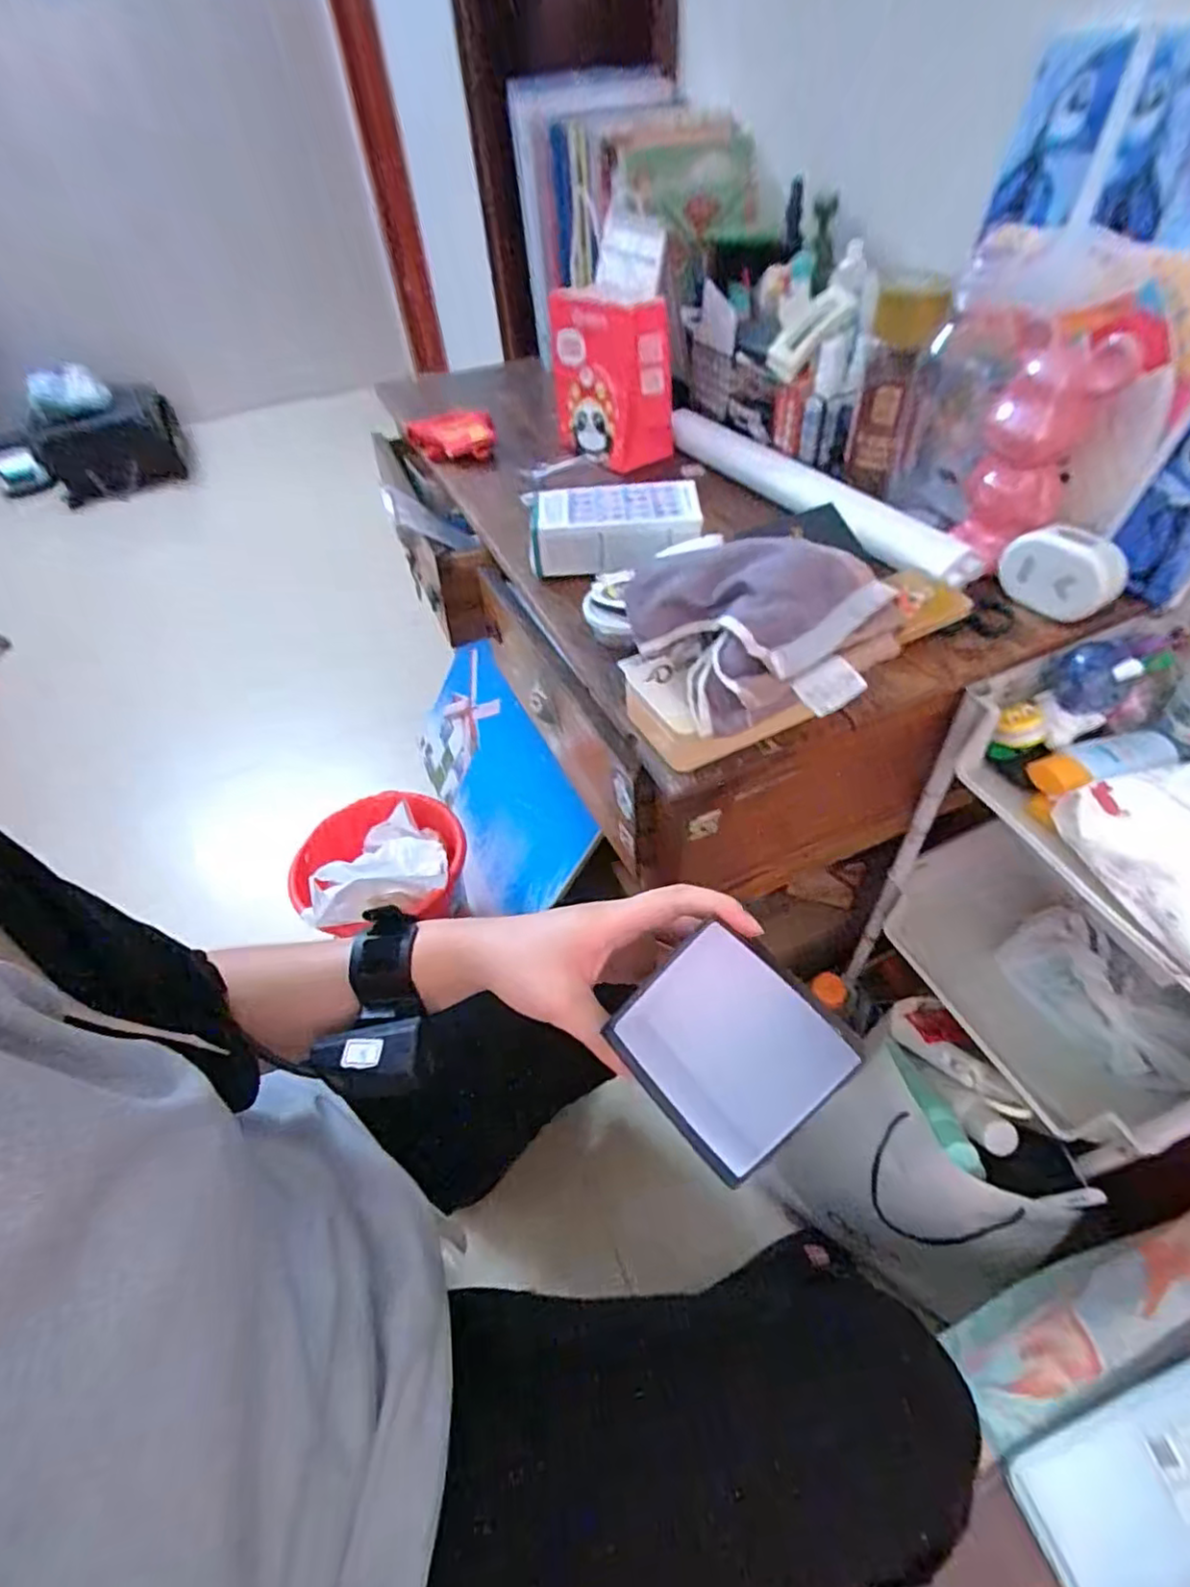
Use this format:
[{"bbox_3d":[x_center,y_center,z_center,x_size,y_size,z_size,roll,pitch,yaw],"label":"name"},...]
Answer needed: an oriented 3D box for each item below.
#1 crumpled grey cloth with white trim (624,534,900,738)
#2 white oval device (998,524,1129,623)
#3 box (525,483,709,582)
[{"bbox_3d":[0.102,-0.099,0.387,0.148,0.065,0.097,-8,49,-2],"label":"crumpled grey cloth with white trim"},{"bbox_3d":[0.348,-0.165,0.486,0.078,0.052,0.024,33,59,29],"label":"white oval device"},{"bbox_3d":[0.016,-0.237,0.584,0.149,0.050,0.084,-3,49,2],"label":"box"}]

